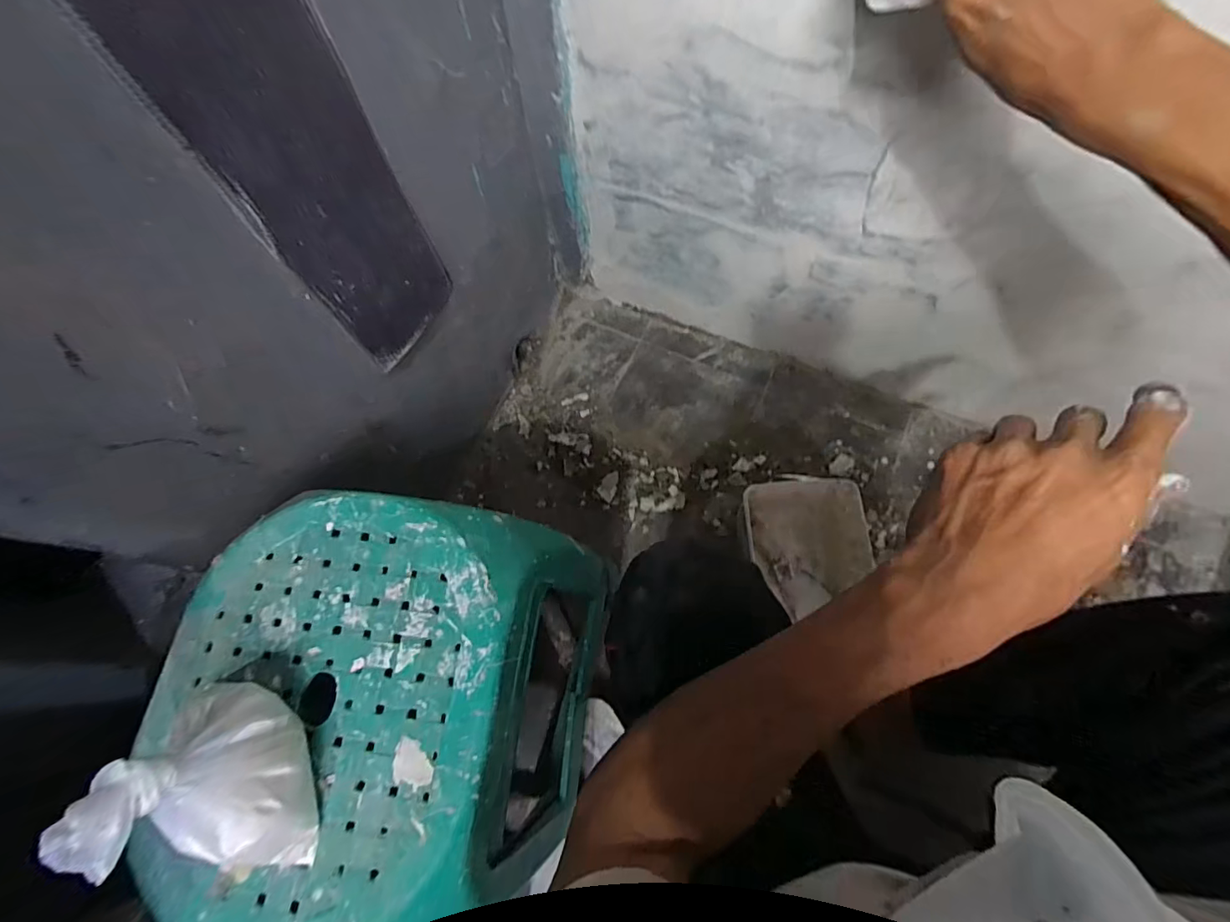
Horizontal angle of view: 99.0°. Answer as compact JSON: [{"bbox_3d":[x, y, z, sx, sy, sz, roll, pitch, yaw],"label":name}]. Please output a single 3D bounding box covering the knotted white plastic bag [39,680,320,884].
[{"bbox_3d":[-0.227,0.182,0.293,0.057,0.113,0.110,-16,71,-4],"label":"knotted white plastic bag"}]

